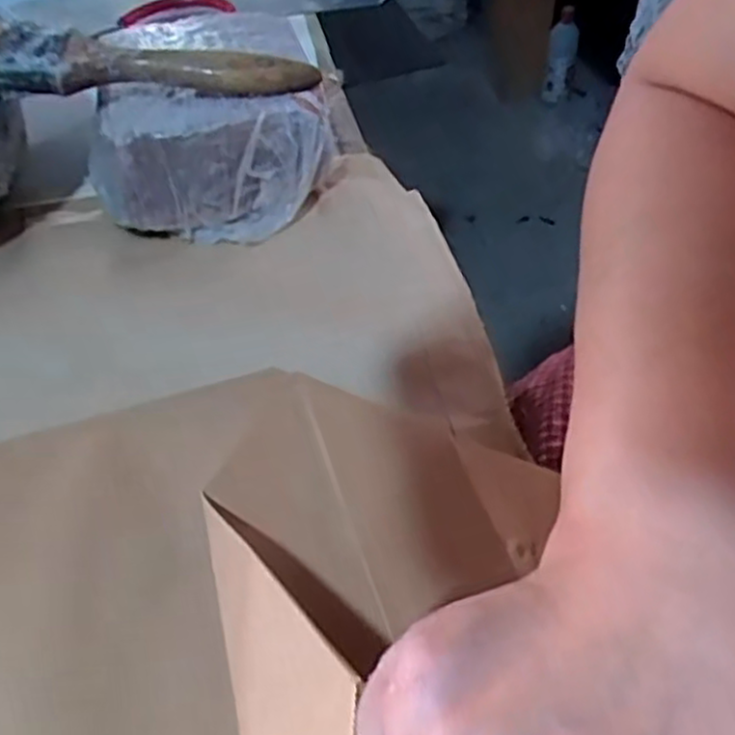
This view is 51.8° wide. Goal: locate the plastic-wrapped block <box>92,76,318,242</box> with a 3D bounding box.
[{"bbox_3d":[-0.085,-0.113,0.404,0.122,0.056,0.074,1,49,6],"label":"plastic-wrapped block"}]

